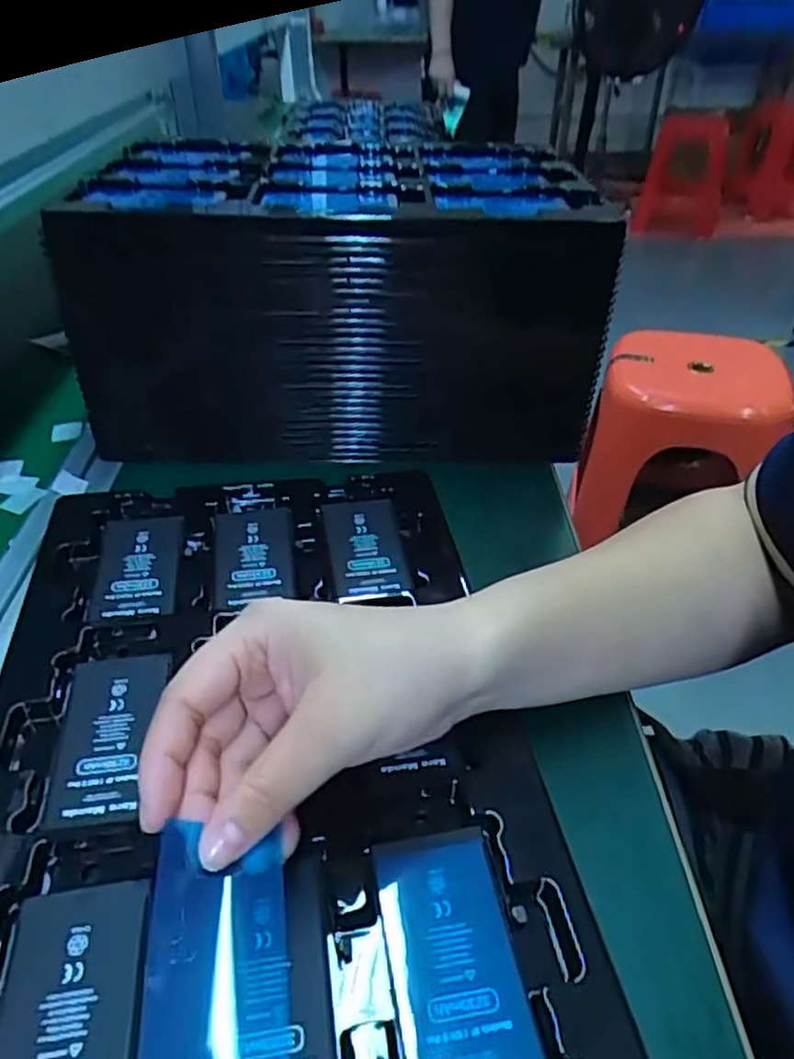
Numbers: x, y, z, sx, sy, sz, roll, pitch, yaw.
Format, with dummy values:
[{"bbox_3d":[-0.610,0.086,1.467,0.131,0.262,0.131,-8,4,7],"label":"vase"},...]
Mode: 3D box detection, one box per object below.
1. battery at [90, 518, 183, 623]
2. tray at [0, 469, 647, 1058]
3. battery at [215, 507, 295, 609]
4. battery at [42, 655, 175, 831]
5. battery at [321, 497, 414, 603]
[{"bbox_3d":[-0.144,0.018,0.389,0.046,0.004,0.083,-5,40,-9],"label":"battery"},{"bbox_3d":[-0.062,0.081,0.316,0.224,0.019,0.328,-5,40,-9],"label":"tray"},{"bbox_3d":[-0.081,0.012,0.399,0.044,0.004,0.084,-6,40,-10],"label":"battery"},{"bbox_3d":[-0.125,0.088,0.303,0.041,0.004,0.084,-3,39,-6],"label":"battery"},{"bbox_3d":[-0.018,0.009,0.405,0.042,0.004,0.087,-6,40,-9],"label":"battery"}]

